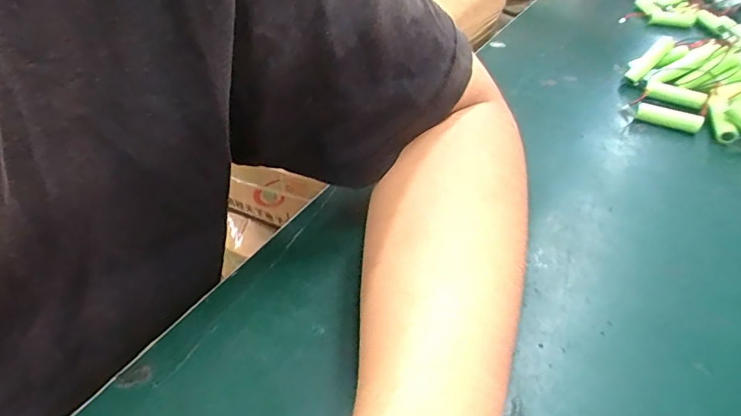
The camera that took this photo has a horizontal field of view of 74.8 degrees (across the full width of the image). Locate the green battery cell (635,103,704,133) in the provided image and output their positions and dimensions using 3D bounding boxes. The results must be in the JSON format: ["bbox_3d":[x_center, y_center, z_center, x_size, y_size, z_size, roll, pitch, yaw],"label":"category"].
[{"bbox_3d":[0.260,-0.081,0.421,0.052,0.016,0.013,14,43,11],"label":"green battery cell"}]

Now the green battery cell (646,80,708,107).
[{"bbox_3d":[0.283,-0.107,0.450,0.050,0.011,0.013,19,44,17],"label":"green battery cell"}]

